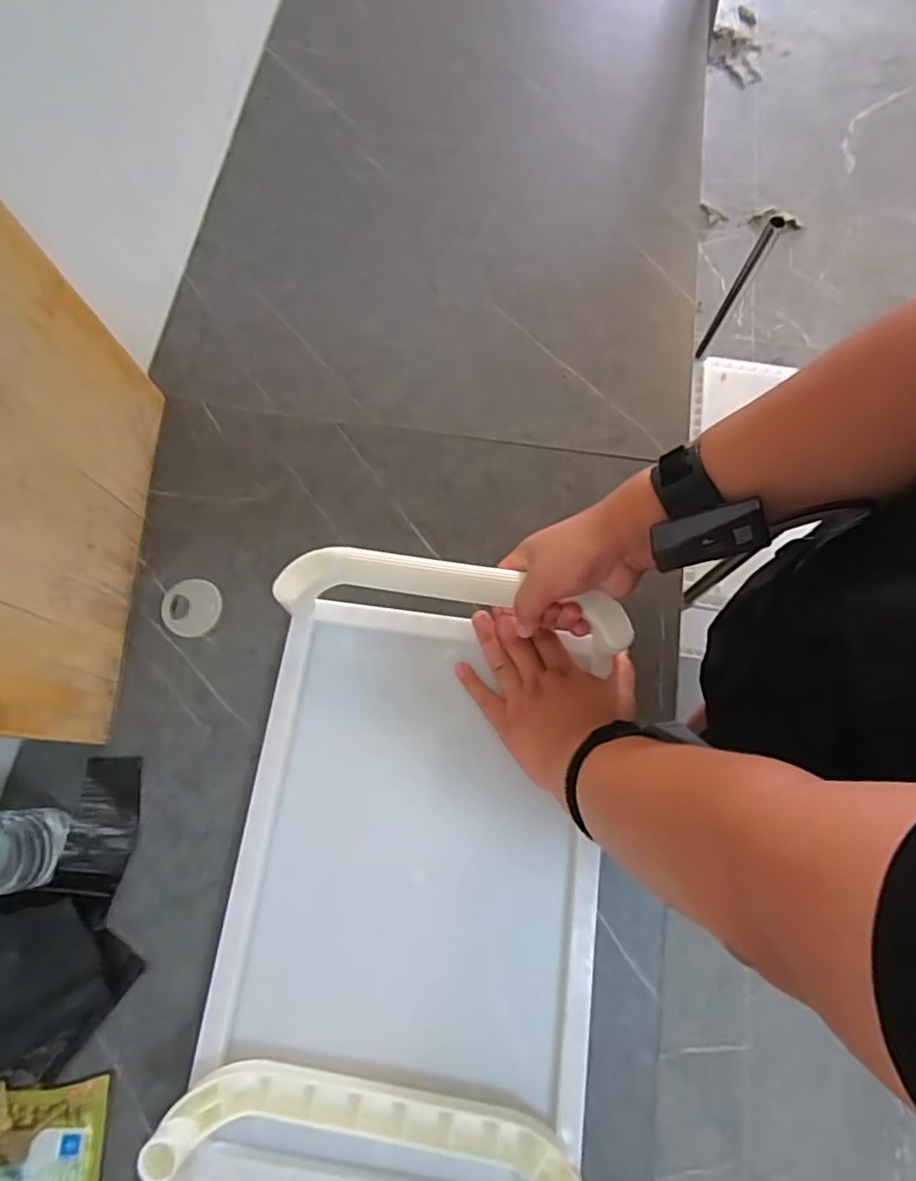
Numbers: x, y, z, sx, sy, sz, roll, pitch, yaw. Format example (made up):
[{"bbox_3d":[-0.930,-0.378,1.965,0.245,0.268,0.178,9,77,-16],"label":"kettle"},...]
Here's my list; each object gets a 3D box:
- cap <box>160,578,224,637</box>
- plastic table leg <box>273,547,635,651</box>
[{"bbox_3d":[-0.266,0.017,0.615,0.059,0.005,0.056,0,74,0],"label":"cap"},{"bbox_3d":[-0.003,0.006,0.514,0.289,0.032,0.052,8,74,2],"label":"plastic table leg"}]

